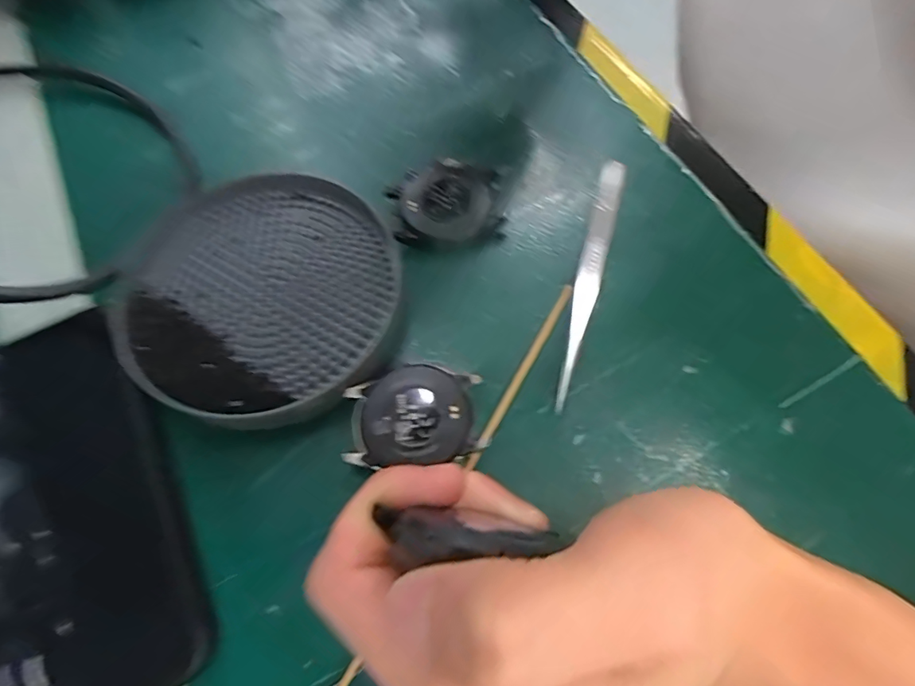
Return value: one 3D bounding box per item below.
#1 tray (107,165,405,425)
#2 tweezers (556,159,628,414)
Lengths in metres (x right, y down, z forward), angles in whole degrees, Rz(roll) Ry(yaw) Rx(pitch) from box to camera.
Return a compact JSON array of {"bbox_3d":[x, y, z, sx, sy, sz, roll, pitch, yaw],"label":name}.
[{"bbox_3d":[-0.085,-0.025,0.214,0.114,0.012,0.113,-1,66,1],"label":"tray"},{"bbox_3d":[0.057,-0.031,0.217,0.011,0.014,0.131,16,68,8],"label":"tweezers"}]

